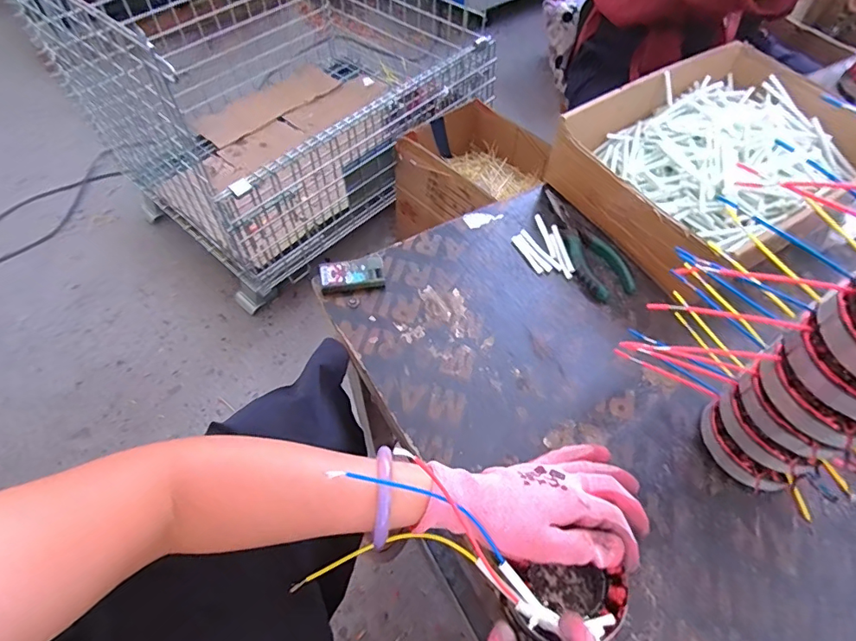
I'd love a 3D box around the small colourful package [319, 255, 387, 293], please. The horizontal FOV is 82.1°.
[{"bbox_3d":[-0.080,-0.050,0.524,0.066,0.018,0.035,-8,58,-7],"label":"small colourful package"}]

